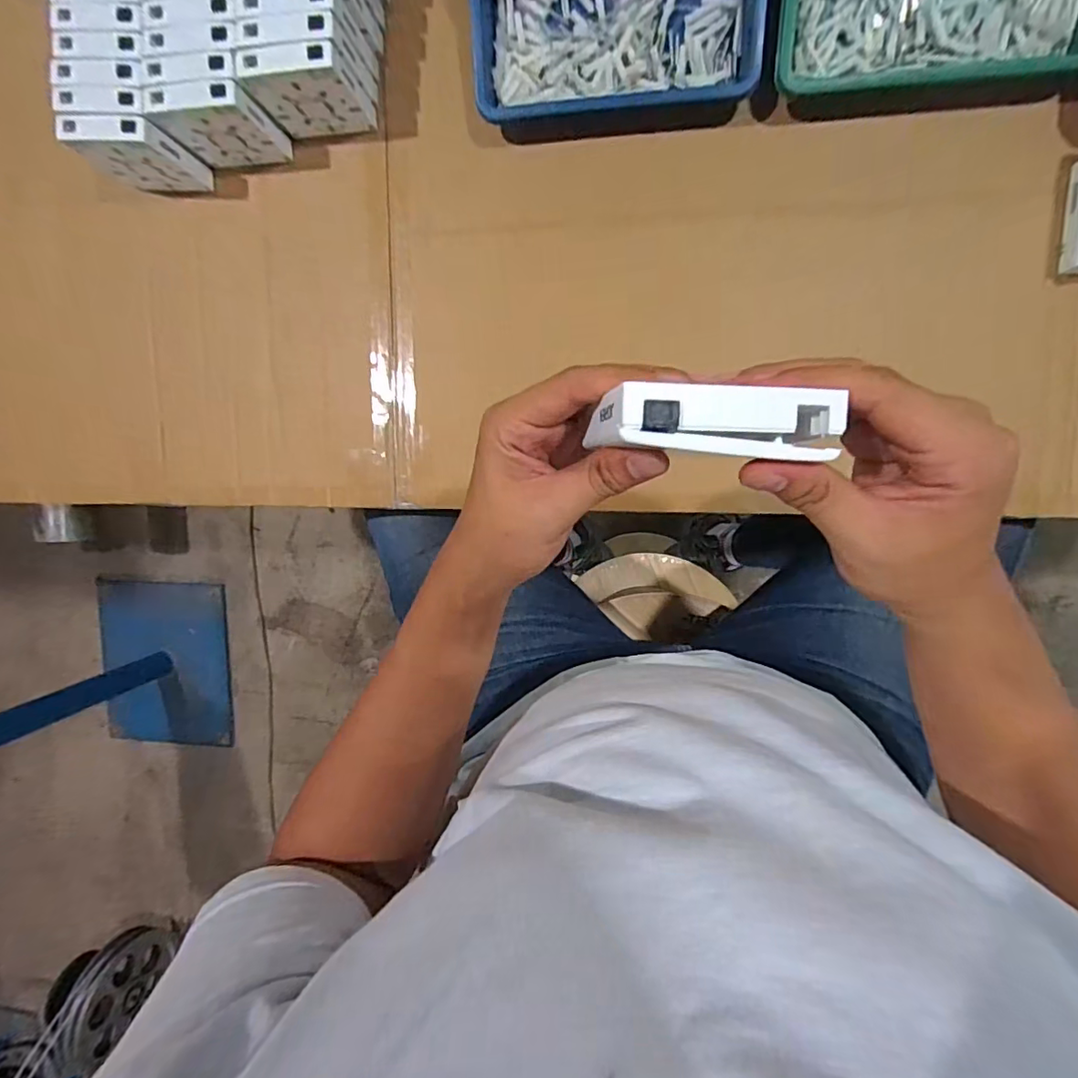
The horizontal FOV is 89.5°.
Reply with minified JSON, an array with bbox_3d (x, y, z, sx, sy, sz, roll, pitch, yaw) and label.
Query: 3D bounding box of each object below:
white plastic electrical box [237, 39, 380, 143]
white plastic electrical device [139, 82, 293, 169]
[{"bbox_3d":[-0.205,-0.401,0.493,0.091,0.088,0.020,1,94,8],"label":"white plastic electrical box"},{"bbox_3d":[-0.295,-0.383,0.512,0.089,0.090,0.023,-1,94,8],"label":"white plastic electrical device"}]

